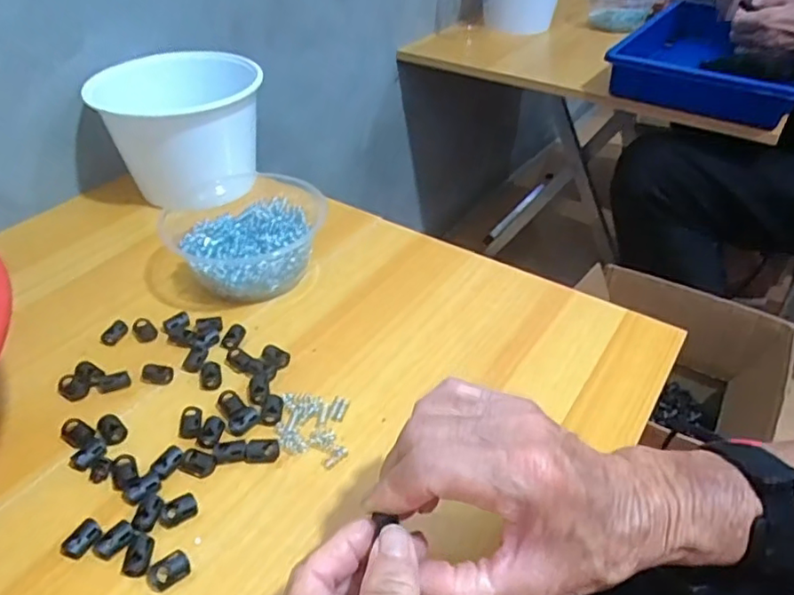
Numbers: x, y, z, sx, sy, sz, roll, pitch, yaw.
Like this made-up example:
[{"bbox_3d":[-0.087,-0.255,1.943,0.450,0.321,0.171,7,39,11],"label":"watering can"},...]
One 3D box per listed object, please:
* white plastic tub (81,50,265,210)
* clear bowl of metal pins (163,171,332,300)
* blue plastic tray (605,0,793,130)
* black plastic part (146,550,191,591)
[{"bbox_3d":[-0.218,-0.172,0.613,0.150,0.120,0.126,-22,45,-24],"label":"white plastic tub"},{"bbox_3d":[-0.128,-0.051,0.520,0.131,0.056,0.120,0,40,0],"label":"clear bowl of metal pins"},{"bbox_3d":[0.463,-0.343,0.865,0.239,0.081,0.270,23,45,25],"label":"blue plastic tray"},{"bbox_3d":[-0.124,0.147,0.318,0.022,0.009,0.014,-26,47,-27],"label":"black plastic part"}]

